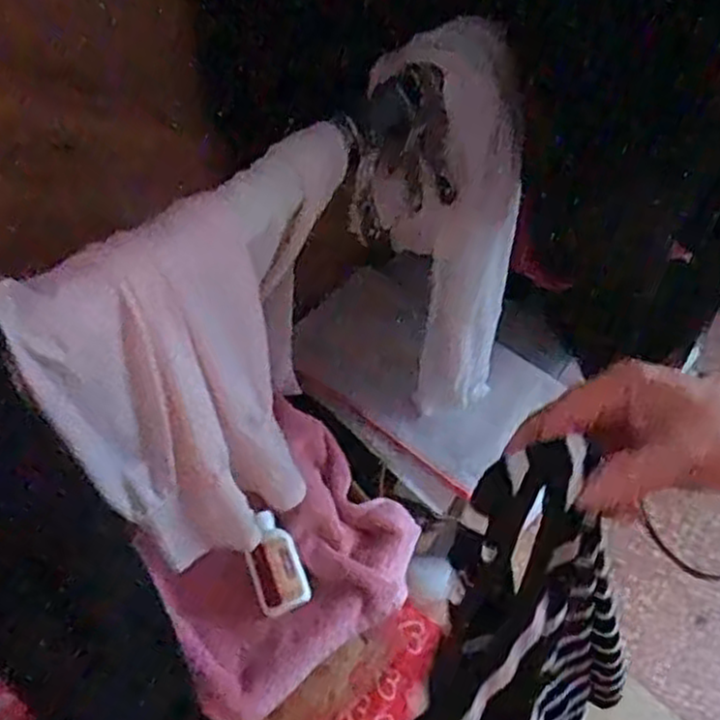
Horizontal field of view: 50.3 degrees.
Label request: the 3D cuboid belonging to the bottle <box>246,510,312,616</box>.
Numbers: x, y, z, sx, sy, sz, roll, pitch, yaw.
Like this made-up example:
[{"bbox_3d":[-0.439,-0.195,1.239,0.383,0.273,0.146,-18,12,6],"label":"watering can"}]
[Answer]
[{"bbox_3d":[-0.080,0.193,0.738,0.052,0.017,0.094,-16,75,-19],"label":"bottle"}]

